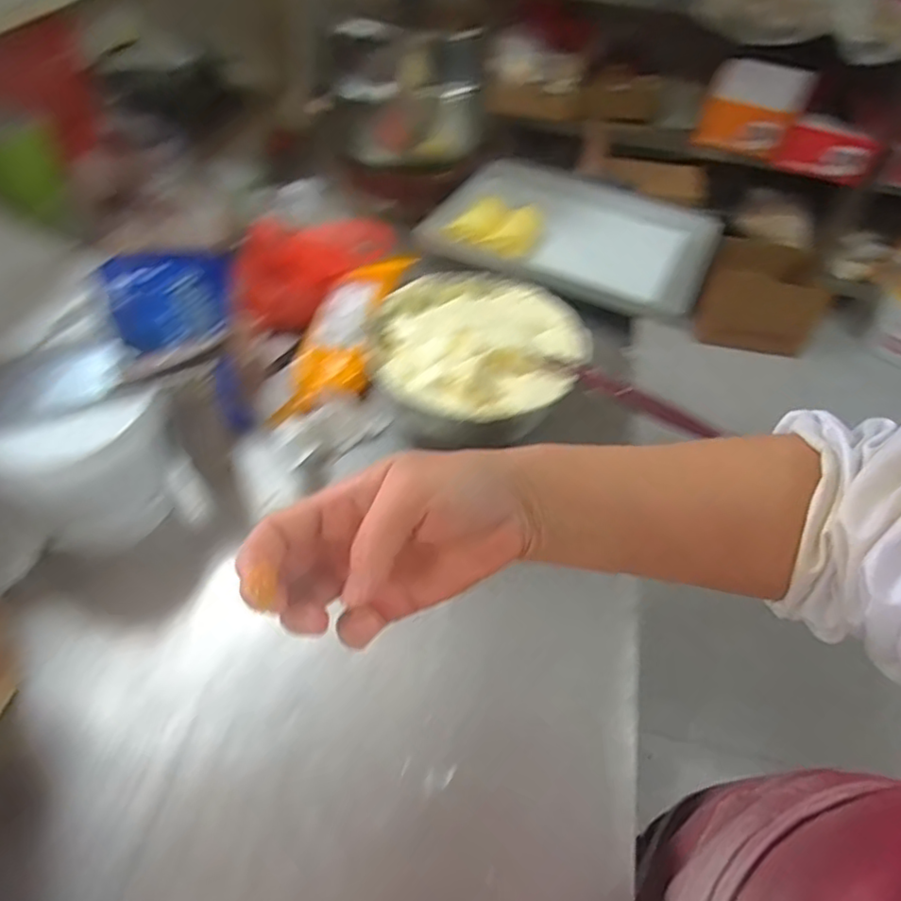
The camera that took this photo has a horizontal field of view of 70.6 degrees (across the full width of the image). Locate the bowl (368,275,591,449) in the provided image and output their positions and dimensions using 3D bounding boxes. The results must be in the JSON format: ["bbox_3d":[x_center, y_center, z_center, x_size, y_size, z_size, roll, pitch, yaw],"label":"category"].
[{"bbox_3d":[0.027,-0.112,0.829,0.257,0.132,0.258,3,49,-3],"label":"bowl"}]

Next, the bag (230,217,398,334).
[{"bbox_3d":[-0.201,-0.271,0.945,0.089,0.126,0.258,39,56,25],"label":"bag"}]

